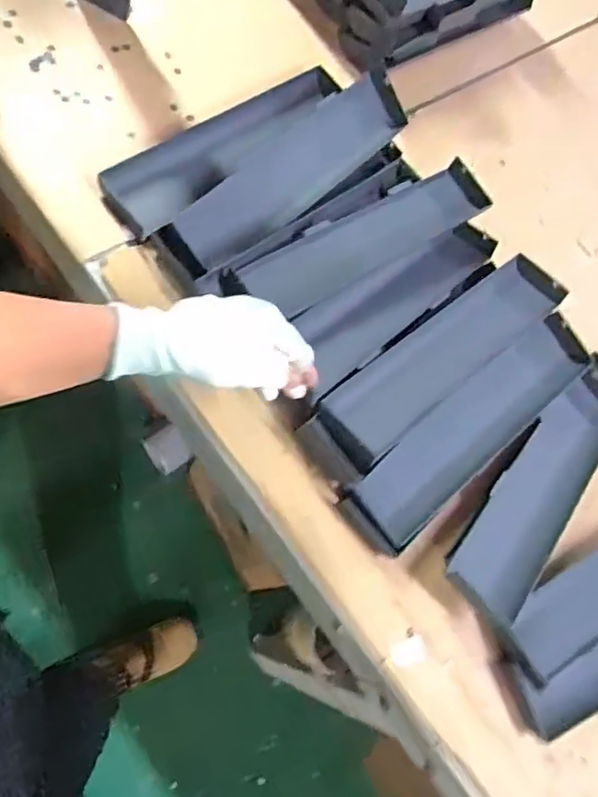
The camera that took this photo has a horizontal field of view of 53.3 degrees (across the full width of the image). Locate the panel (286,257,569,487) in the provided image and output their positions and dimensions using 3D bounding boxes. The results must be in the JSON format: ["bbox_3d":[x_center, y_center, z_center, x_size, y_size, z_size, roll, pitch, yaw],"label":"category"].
[{"bbox_3d":[0.150,-0.041,0.636,0.346,0.050,0.075,-36,77,-23],"label":"panel"}]

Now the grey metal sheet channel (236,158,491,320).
[{"bbox_3d":[0.082,-0.177,0.651,0.314,0.022,0.074,-31,76,-23],"label":"grey metal sheet channel"}]

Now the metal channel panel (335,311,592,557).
[{"bbox_3d":[0.190,0.027,0.634,0.344,0.050,0.081,-37,77,-22],"label":"metal channel panel"}]

